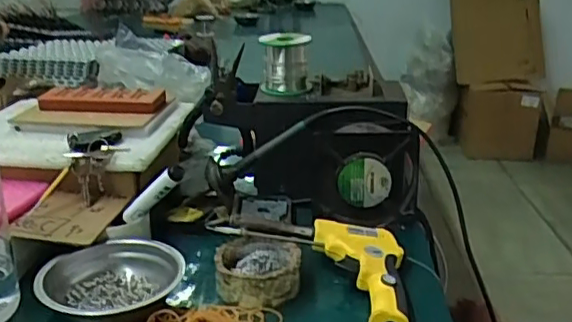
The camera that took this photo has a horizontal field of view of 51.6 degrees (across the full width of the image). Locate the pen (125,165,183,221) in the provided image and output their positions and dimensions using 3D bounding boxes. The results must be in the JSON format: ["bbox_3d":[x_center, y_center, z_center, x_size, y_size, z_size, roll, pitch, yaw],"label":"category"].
[{"bbox_3d":[-0.139,0.037,0.613,0.092,0.017,0.016,-40,2,28],"label":"pen"}]

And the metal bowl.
[{"bbox_3d":[-0.158,0.112,0.539,0.118,0.038,0.123,-1,20,0],"label":"metal bowl"}]

